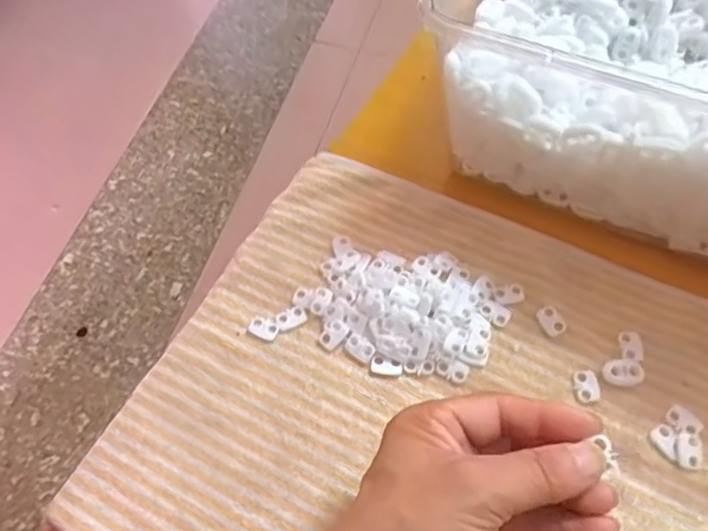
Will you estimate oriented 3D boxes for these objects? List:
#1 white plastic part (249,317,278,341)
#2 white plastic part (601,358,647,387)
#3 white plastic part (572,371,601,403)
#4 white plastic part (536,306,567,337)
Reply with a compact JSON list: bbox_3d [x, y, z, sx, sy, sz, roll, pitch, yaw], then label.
[{"bbox_3d":[-0.055,0.039,0.369,0.018,0.004,0.013,22,64,15],"label":"white plastic part"},{"bbox_3d":[0.153,0.061,0.340,0.023,0.004,0.015,-2,61,2],"label":"white plastic part"},{"bbox_3d":[0.132,0.068,0.338,0.013,0.004,0.019,-2,61,2],"label":"white plastic part"},{"bbox_3d":[0.118,0.033,0.359,0.012,0.004,0.019,-24,62,-10],"label":"white plastic part"}]

